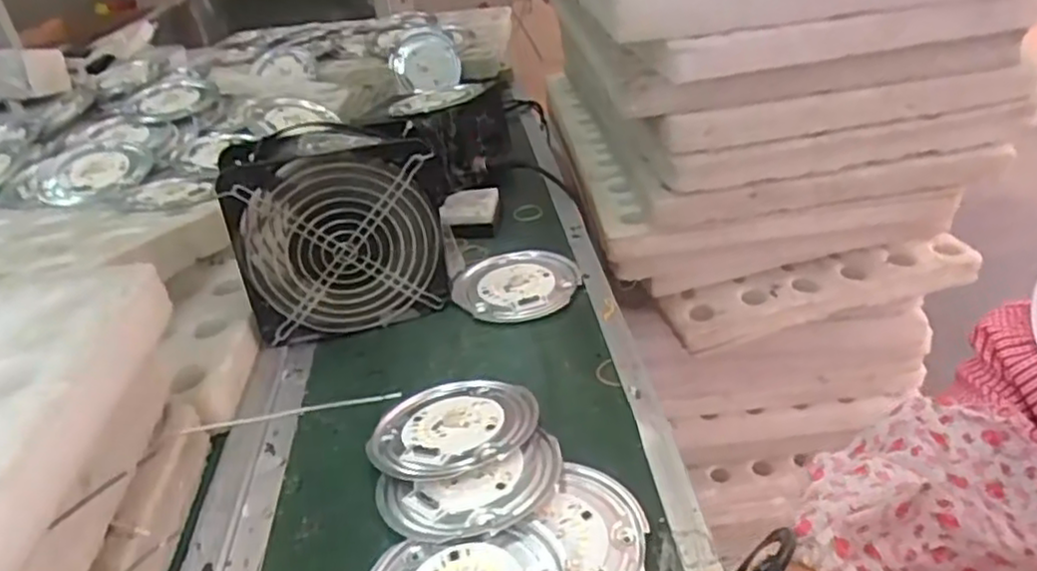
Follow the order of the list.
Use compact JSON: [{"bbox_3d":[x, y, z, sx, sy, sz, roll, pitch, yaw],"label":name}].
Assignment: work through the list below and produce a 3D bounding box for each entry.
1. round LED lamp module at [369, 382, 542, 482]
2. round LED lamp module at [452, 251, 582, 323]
[{"bbox_3d":[-0.042,0.088,0.442,0.104,0.018,0.096,-5,32,3],"label":"round LED lamp module"},{"bbox_3d":[-0.002,0.000,0.589,0.105,0.008,0.098,-5,32,3],"label":"round LED lamp module"}]

